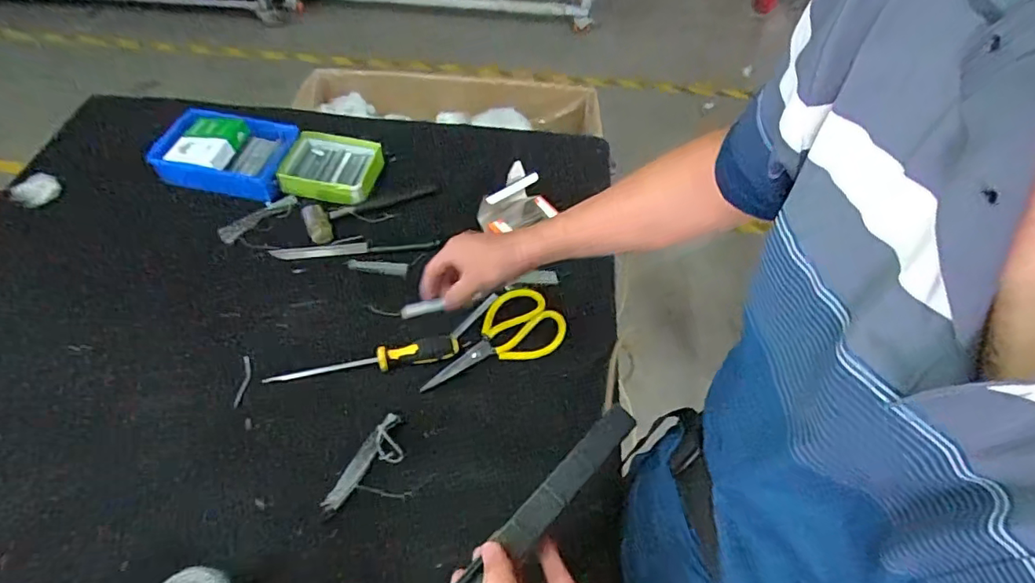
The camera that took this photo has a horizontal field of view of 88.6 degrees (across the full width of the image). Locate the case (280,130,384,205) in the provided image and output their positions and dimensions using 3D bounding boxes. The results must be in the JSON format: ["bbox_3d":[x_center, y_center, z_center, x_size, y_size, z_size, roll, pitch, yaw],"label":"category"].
[{"bbox_3d":[-0.319,-0.216,0.901,0.175,0.035,0.125,13,55,6],"label":"case"}]

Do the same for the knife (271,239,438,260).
[{"bbox_3d":[-0.252,-0.067,0.827,0.249,0.008,0.023,-6,55,-7],"label":"knife"}]

